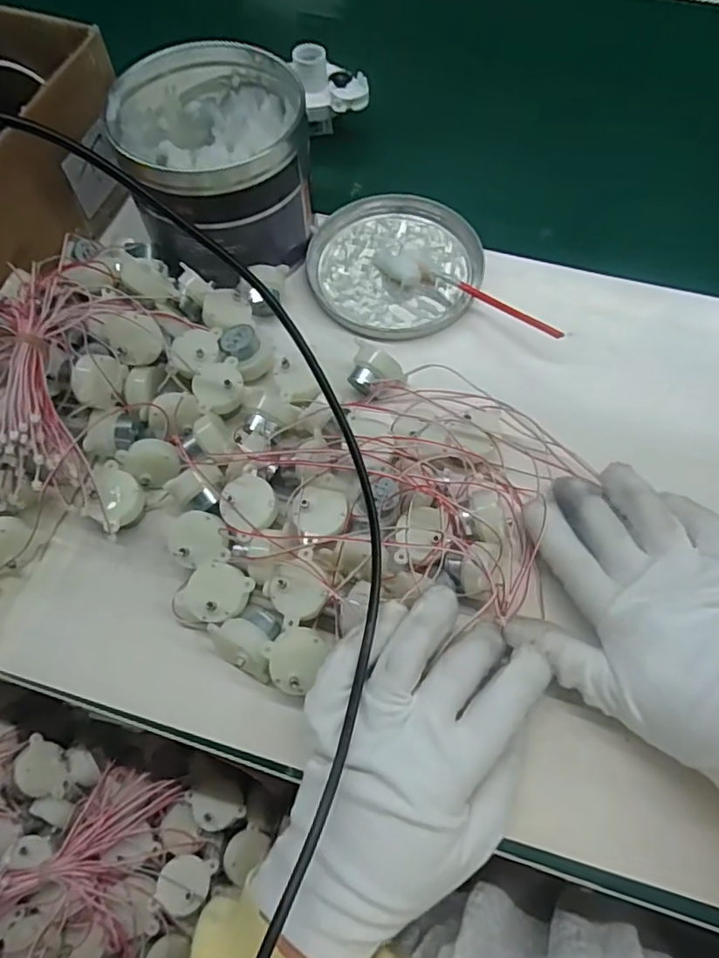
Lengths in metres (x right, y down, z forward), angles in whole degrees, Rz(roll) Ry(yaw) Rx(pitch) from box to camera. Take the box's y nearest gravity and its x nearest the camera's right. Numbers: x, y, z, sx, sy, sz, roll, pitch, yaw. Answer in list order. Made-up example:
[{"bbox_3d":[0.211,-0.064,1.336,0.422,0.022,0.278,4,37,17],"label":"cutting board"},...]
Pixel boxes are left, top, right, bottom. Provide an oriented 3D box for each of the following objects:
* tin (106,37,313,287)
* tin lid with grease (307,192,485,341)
[{"bbox_3d":[-0.100,-0.223,0.418,0.124,0.103,0.138,-16,66,-6],"label":"tin"},{"bbox_3d":[0.024,-0.165,0.444,0.123,0.018,0.132,-1,66,1],"label":"tin lid with grease"}]

